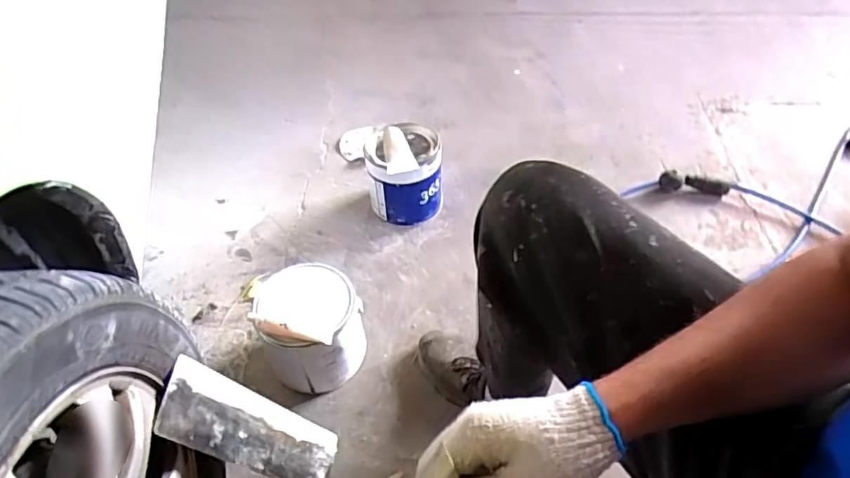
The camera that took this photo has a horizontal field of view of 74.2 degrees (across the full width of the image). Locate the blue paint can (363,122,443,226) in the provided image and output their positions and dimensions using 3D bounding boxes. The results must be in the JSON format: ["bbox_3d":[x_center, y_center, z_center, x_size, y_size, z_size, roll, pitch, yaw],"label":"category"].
[{"bbox_3d":[-0.041,-0.132,1.130,0.143,0.158,0.149,-2,47,2],"label":"blue paint can"}]

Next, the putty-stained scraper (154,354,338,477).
[{"bbox_3d":[-0.207,0.246,0.713,0.007,0.299,0.091,-14,52,24],"label":"putty-stained scraper"}]

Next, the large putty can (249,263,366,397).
[{"bbox_3d":[-0.178,0.144,0.896,0.158,0.172,0.152,-2,47,2],"label":"large putty can"}]

